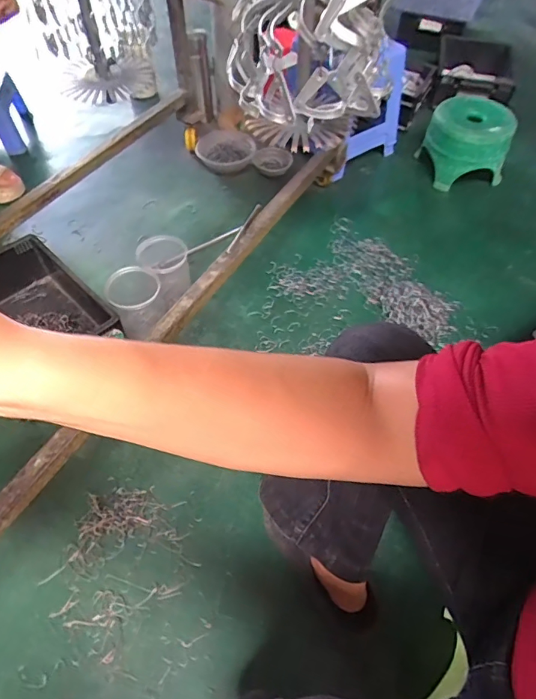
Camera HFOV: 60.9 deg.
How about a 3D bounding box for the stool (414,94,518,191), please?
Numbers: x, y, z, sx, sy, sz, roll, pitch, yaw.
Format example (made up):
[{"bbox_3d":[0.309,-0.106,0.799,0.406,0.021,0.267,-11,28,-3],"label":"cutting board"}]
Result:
[{"bbox_3d":[0.572,-0.600,1.321,0.244,0.170,0.224,22,56,15],"label":"stool"}]

